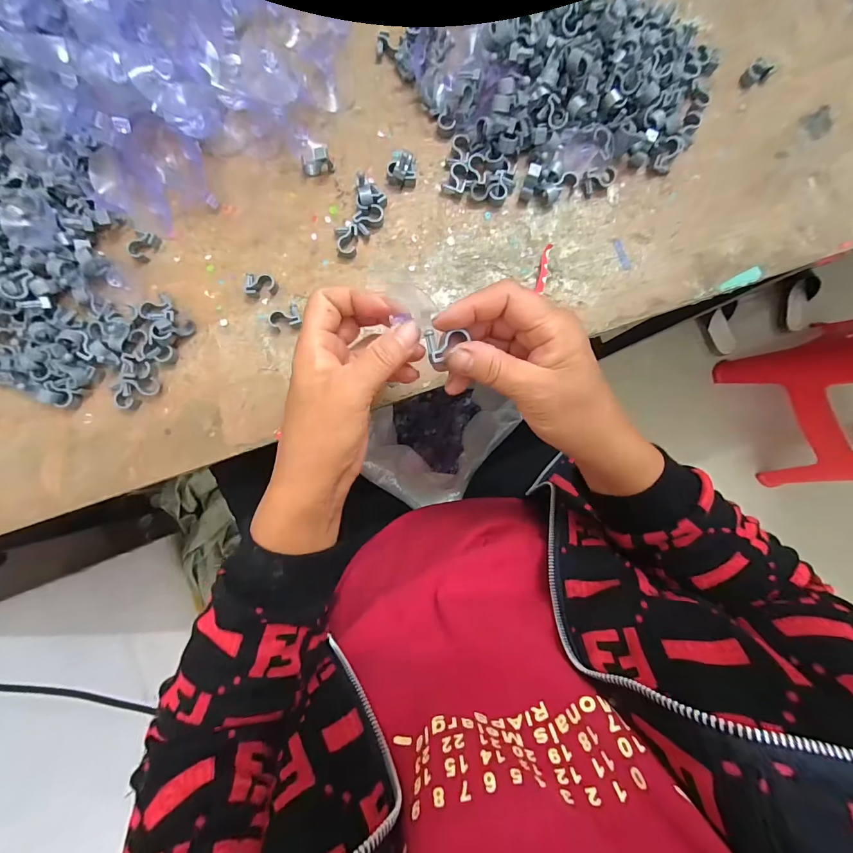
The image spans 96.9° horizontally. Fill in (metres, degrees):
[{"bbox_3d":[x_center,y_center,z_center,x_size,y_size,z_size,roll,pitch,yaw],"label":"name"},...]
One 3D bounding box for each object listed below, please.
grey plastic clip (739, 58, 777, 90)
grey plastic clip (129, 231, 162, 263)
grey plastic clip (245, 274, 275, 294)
[{"bbox_3d":[0.298,-0.317,0.341,0.028,0.008,0.019,-44,89,-4],"label":"grey plastic clip"},{"bbox_3d":[-0.232,-0.148,0.311,0.019,0.007,0.025,29,86,0],"label":"grey plastic clip"},{"bbox_3d":[-0.137,-0.119,0.314,0.024,0.010,0.016,-4,86,-2],"label":"grey plastic clip"}]

